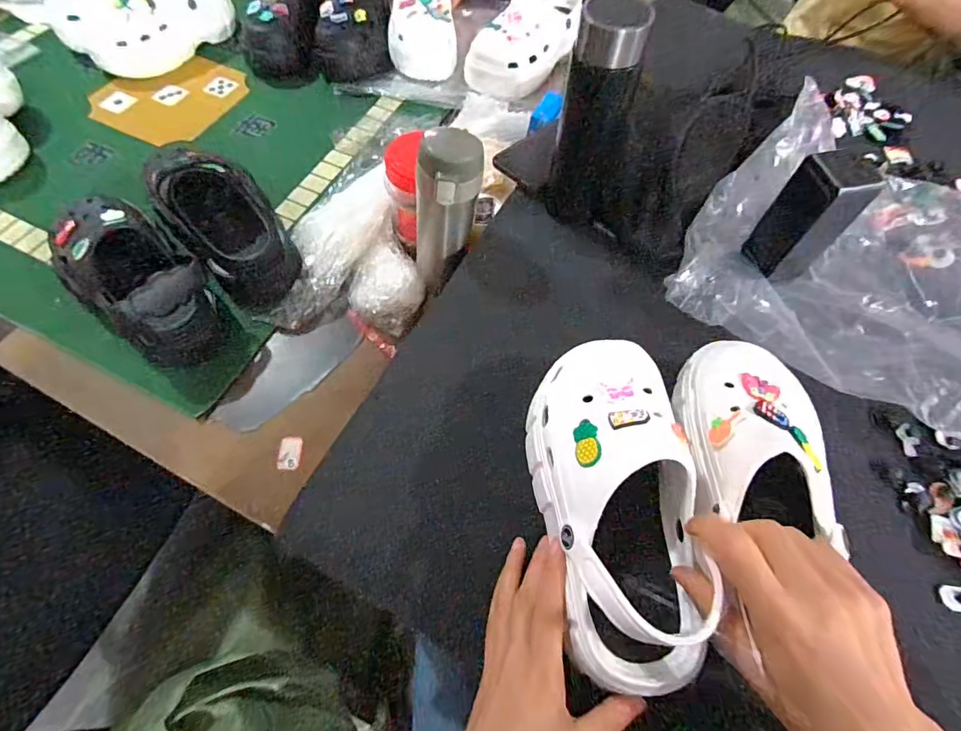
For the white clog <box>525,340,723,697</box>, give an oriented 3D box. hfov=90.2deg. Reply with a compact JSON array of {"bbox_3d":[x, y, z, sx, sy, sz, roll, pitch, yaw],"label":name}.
[{"bbox_3d":[0.093,0.084,0.331,0.100,0.075,0.231,-1,60,-1],"label":"white clog"}]

